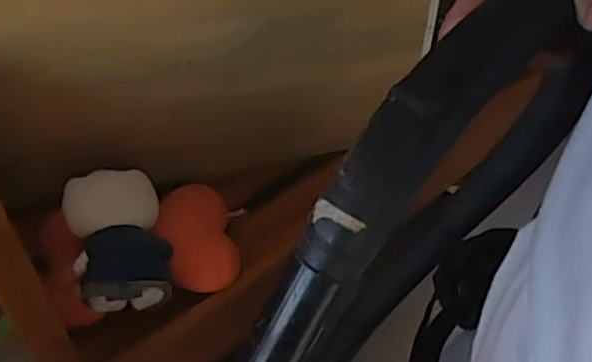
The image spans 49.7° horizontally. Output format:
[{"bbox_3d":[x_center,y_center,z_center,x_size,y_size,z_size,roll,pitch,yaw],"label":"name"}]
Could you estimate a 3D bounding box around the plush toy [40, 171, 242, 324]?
[{"bbox_3d":[-0.220,0.076,0.905,0.271,0.107,0.203,-16,47,-16],"label":"plush toy"}]

